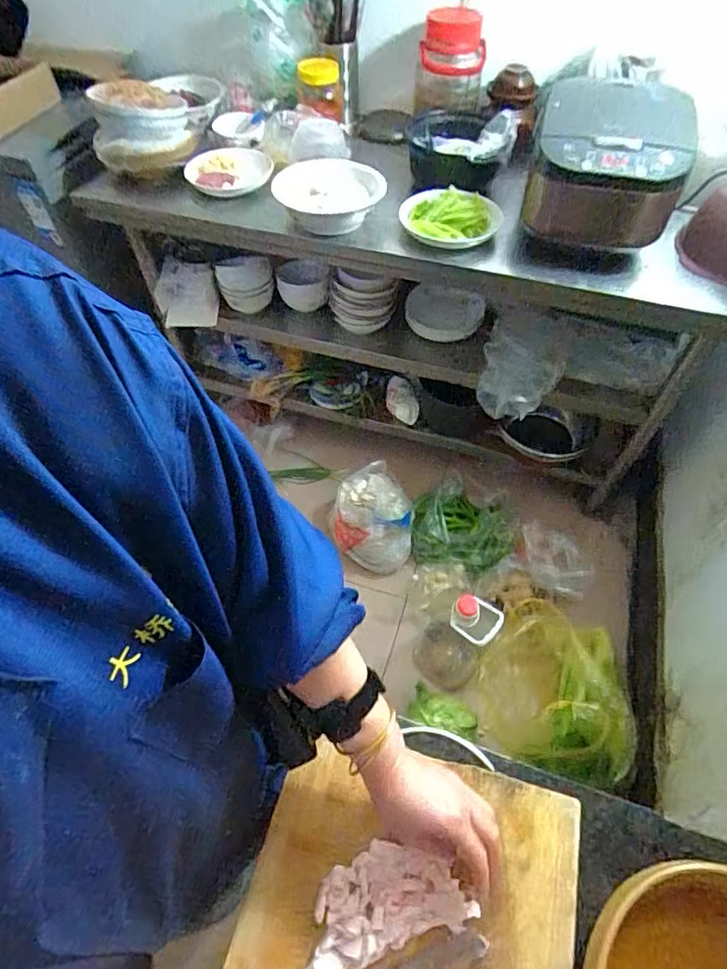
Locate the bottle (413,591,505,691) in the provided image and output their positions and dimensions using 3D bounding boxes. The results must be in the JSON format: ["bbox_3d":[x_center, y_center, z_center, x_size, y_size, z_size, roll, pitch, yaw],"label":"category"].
[{"bbox_3d":[0.219,0.356,1.270,0.161,0.410,0.175,0,55,0],"label":"bottle"}]

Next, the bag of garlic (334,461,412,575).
[{"bbox_3d":[0.027,0.092,1.486,0.213,0.148,0.267,2,55,2],"label":"bag of garlic"}]

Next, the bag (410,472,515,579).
[{"bbox_3d":[0.293,0.114,1.523,0.287,0.113,0.306,14,57,10],"label":"bag"}]

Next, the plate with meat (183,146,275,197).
[{"bbox_3d":[-0.299,-0.702,1.162,0.167,0.051,0.177,0,55,0],"label":"plate with meat"}]

